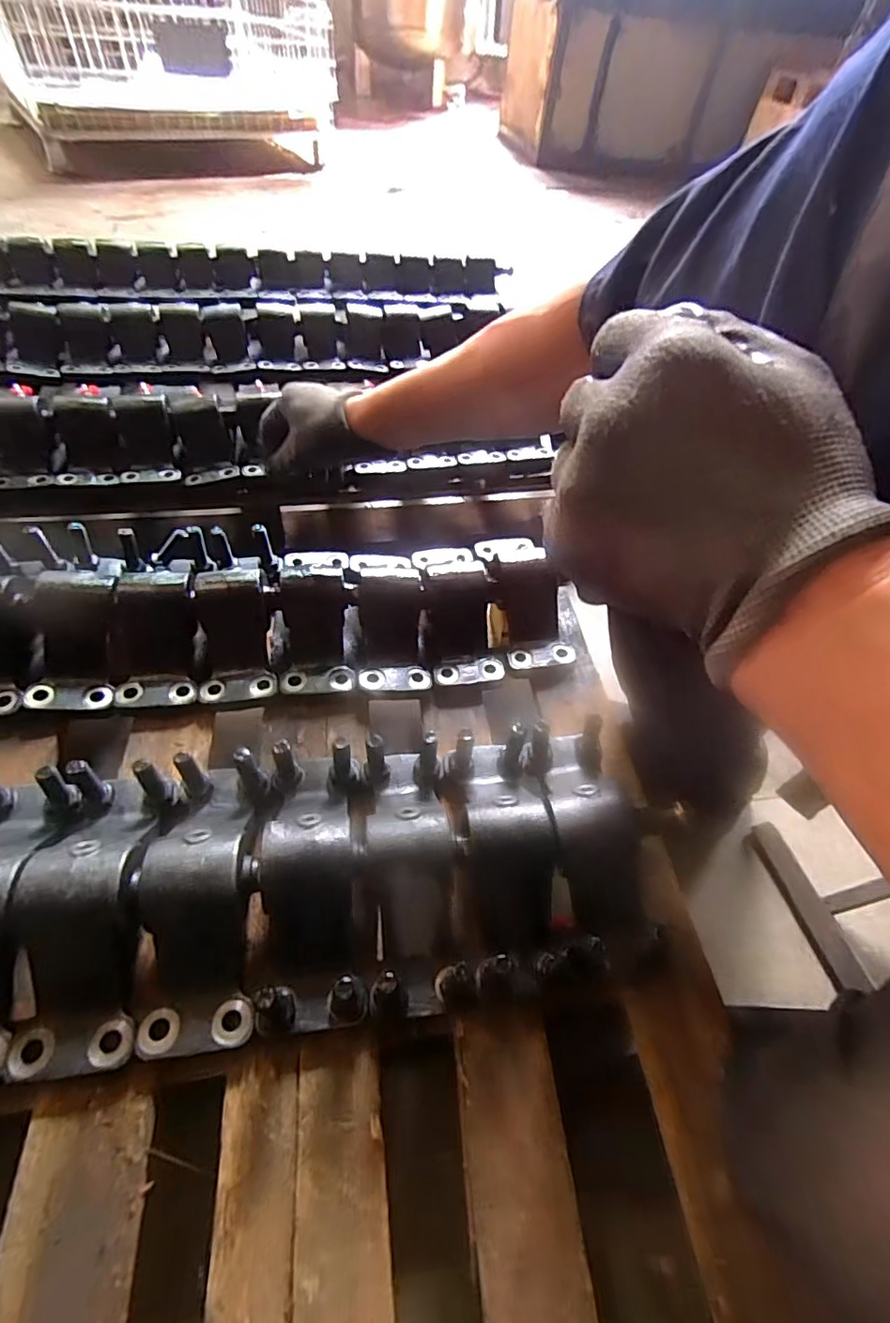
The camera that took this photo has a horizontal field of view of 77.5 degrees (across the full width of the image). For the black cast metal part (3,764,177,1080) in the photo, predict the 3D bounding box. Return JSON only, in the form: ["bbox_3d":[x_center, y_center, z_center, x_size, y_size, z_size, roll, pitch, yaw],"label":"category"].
[{"bbox_3d":[-0.276,0.185,0.432,0.084,0.089,0.220,-4,53,-10],"label":"black cast metal part"}]

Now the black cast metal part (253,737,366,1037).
[{"bbox_3d":[-0.114,0.179,0.464,0.085,0.089,0.217,-3,65,-9],"label":"black cast metal part"}]

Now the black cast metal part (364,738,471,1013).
[{"bbox_3d":[-0.028,0.166,0.472,0.077,0.076,0.221,-2,53,-9],"label":"black cast metal part"}]

